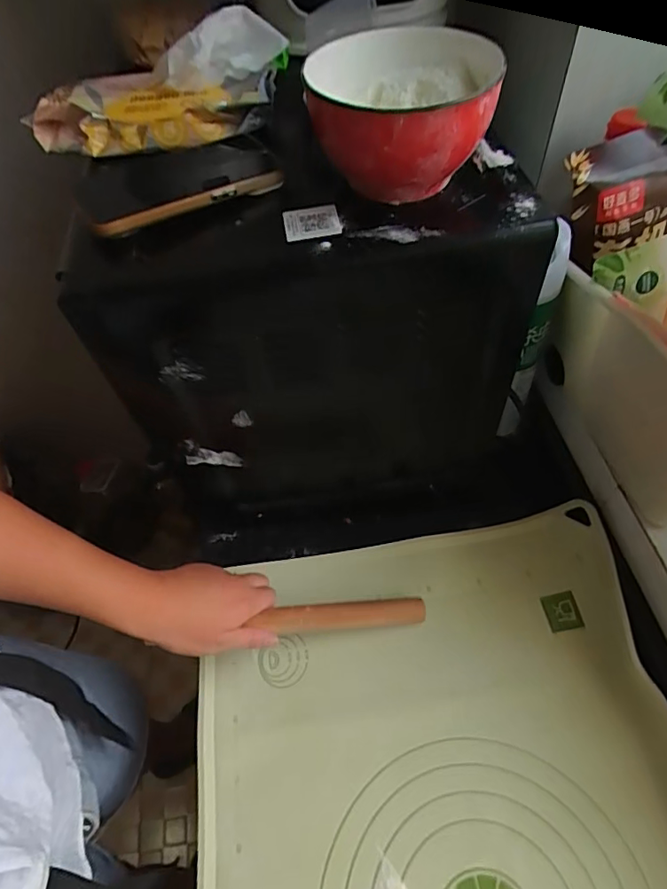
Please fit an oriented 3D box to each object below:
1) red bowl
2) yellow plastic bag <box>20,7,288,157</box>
[{"bbox_3d":[0.048,-0.219,0.345,0.112,0.065,0.135,-9,56,0],"label":"red bowl"},{"bbox_3d":[-0.145,-0.299,0.423,0.190,0.051,0.129,0,56,5],"label":"yellow plastic bag"}]

